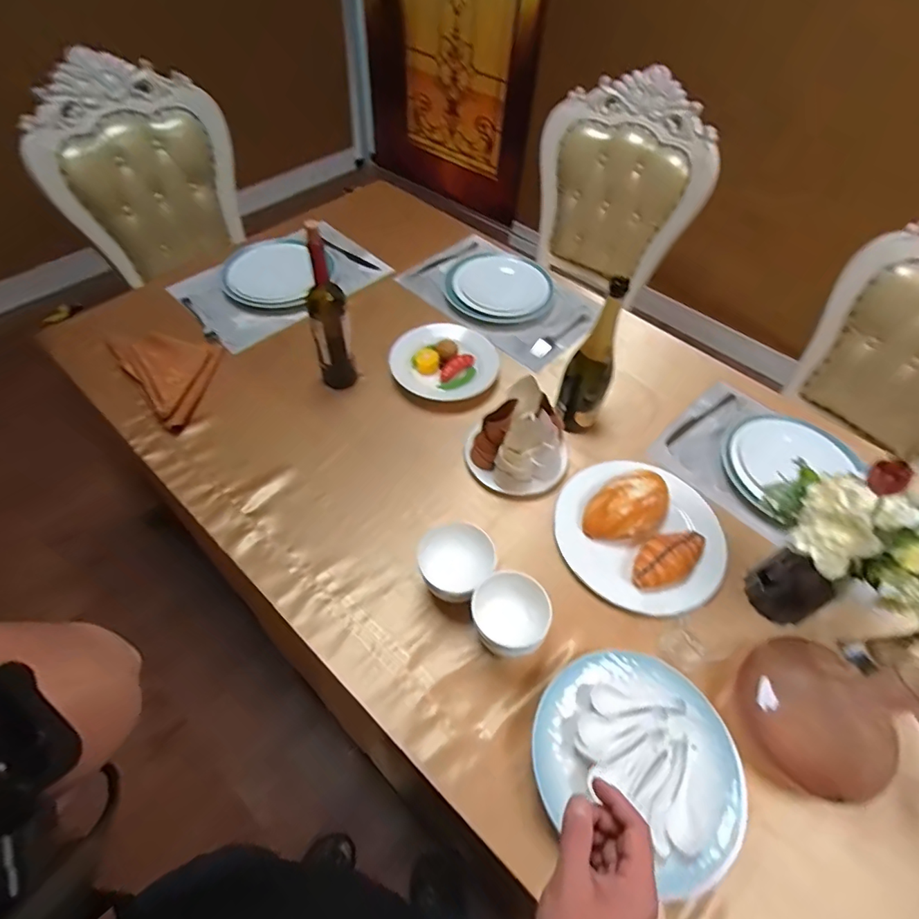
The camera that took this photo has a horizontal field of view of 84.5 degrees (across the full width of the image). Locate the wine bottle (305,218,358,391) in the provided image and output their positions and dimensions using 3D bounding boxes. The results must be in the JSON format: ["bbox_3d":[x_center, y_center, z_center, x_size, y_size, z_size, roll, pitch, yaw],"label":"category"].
[{"bbox_3d":[-0.245,-0.270,0.956,0.073,0.323,0.066,-9,55,-11],"label":"wine bottle"}]

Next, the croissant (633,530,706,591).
[{"bbox_3d":[0.339,0.158,0.816,0.142,0.044,0.082,-36,64,-26],"label":"croissant"}]

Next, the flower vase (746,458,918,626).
[{"bbox_3d":[0.521,0.123,0.674,0.201,0.342,0.220,-17,57,-16],"label":"flower vase"}]

